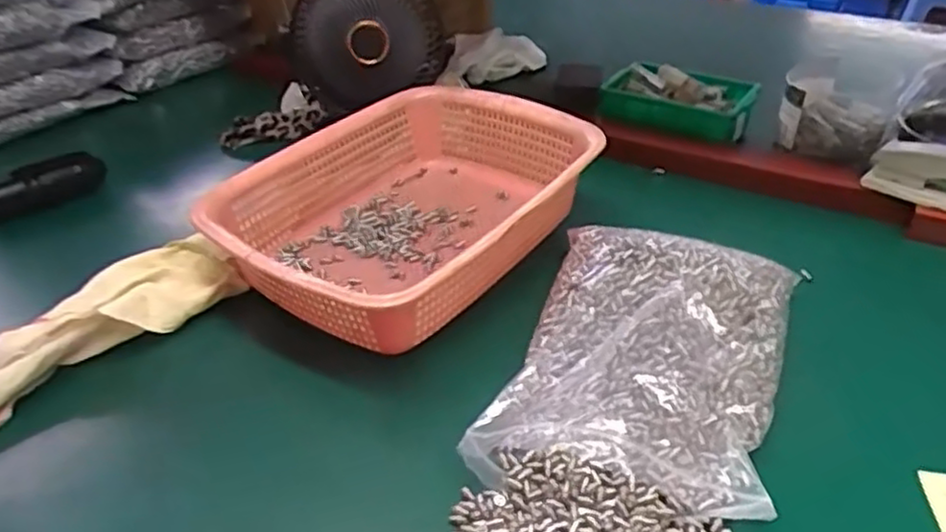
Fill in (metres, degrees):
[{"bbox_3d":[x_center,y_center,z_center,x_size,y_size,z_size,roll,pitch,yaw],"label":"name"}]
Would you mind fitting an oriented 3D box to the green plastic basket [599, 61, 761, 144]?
[{"bbox_3d":[0.217,-0.175,0.779,0.152,0.056,0.086,20,40,26],"label":"green plastic basket"}]

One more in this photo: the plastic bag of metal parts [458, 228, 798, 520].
[{"bbox_3d":[0.109,0.053,0.459,0.161,0.052,0.229,12,37,17],"label":"plastic bag of metal parts"}]

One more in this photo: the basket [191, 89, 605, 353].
[{"bbox_3d":[-0.051,-0.047,0.590,0.222,0.077,0.295,26,43,32],"label":"basket"}]

